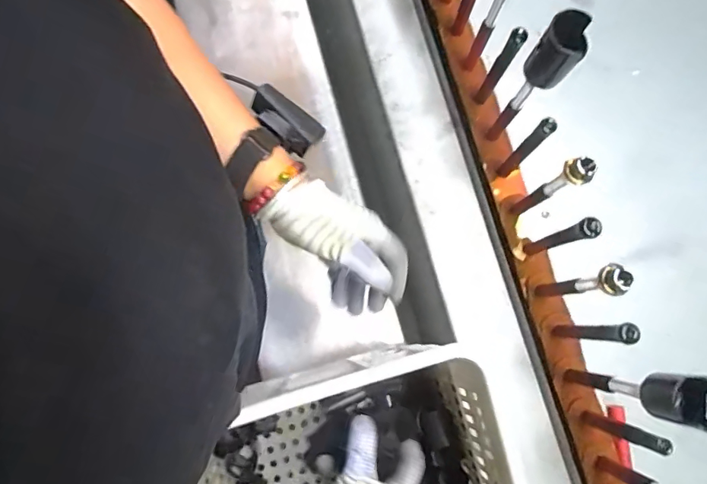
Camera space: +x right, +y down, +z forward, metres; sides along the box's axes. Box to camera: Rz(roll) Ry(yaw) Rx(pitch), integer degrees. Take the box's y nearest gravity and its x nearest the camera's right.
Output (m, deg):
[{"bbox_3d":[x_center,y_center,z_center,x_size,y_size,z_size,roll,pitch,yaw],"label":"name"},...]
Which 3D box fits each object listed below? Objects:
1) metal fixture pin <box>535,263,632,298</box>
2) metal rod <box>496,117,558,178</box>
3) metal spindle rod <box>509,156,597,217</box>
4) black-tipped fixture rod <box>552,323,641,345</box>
[{"bbox_3d":[0.243,0.047,0.501,0.028,0.166,0.025,-9,81,-6],"label":"metal fixture pin"},{"bbox_3d":[0.201,-0.109,0.549,0.022,0.136,0.017,-41,85,-10],"label":"metal rod"},{"bbox_3d":[0.219,-0.057,0.523,0.029,0.172,0.026,-34,84,-10],"label":"metal spindle rod"},{"bbox_3d":[0.258,0.099,0.511,0.017,0.148,0.019,1,80,-5],"label":"black-tipped fixture rod"}]

